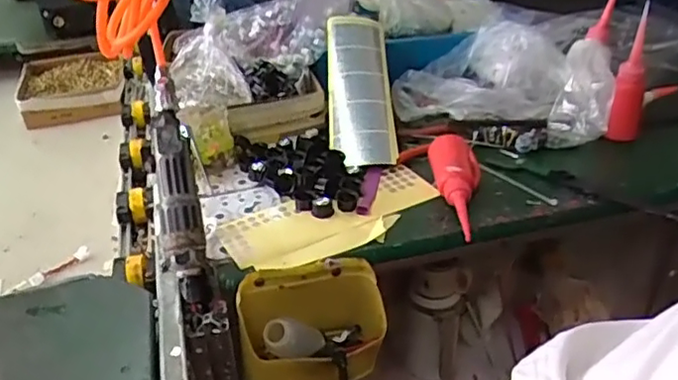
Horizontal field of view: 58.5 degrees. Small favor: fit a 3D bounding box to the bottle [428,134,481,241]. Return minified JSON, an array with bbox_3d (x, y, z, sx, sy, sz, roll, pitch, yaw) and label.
[{"bbox_3d":[0.139,-0.018,0.705,0.060,0.042,0.161,0,33,4],"label":"bottle"}]

